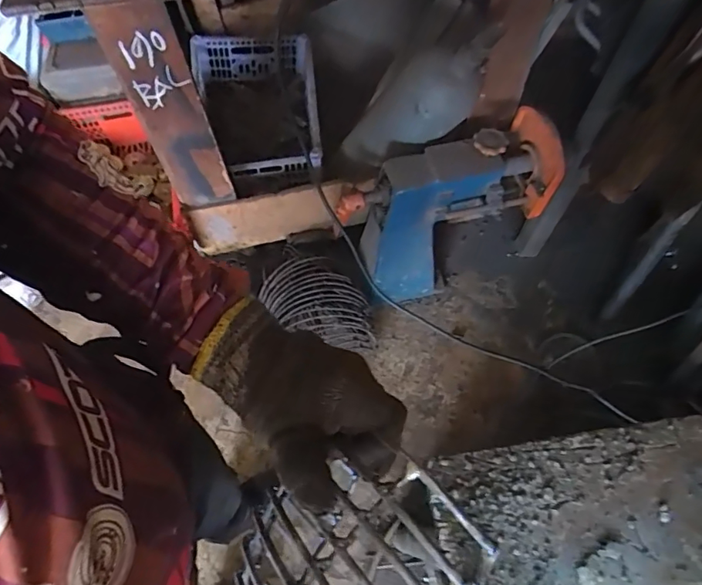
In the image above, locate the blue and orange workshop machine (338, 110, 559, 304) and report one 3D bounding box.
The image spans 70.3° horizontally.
[{"bbox_3d":[0.206,-0.151,1.160,0.435,0.458,0.181,-18,64,-8],"label":"blue and orange workshop machine"}]

